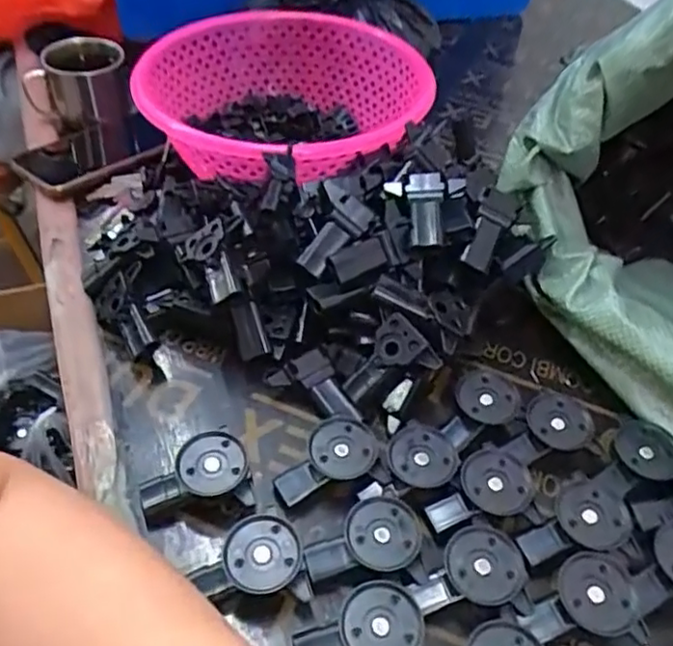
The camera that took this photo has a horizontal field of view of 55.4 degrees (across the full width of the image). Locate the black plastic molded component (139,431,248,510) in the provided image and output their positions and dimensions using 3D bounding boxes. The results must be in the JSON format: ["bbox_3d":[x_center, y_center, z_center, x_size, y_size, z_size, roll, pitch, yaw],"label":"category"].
[{"bbox_3d":[-0.089,0.095,0.397,0.063,0.032,0.037,-15,51,-18],"label":"black plastic molded component"}]

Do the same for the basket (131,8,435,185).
[{"bbox_3d":[-0.054,-0.214,0.628,0.270,0.087,0.281,-3,48,-8],"label":"basket"}]

